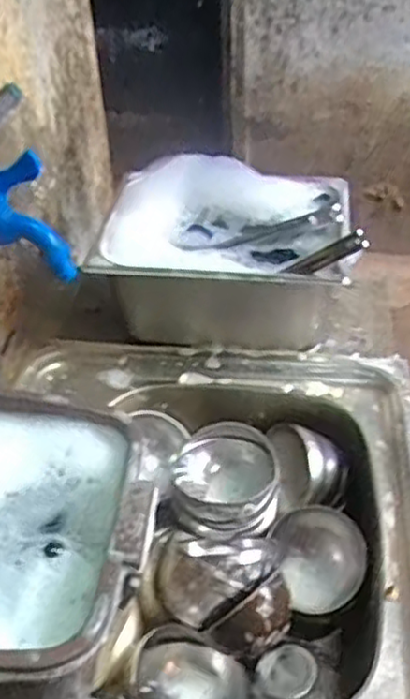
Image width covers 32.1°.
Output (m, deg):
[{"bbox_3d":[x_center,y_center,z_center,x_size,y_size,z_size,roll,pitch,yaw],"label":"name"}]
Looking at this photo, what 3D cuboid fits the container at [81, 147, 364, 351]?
[{"bbox_3d":[0.030,-0.123,0.956,0.305,0.175,0.221,4,40,7],"label":"container"}]

